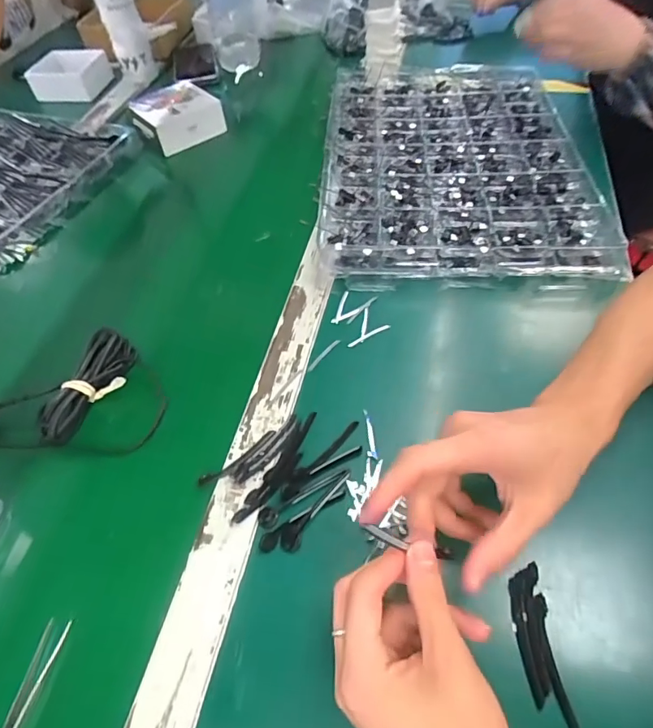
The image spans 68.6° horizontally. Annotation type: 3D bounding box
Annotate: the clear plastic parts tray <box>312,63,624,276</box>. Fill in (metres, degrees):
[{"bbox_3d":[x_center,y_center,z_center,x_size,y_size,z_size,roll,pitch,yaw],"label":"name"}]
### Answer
[{"bbox_3d":[0.156,-0.263,0.615,0.308,0.043,0.441,0,53,5],"label":"clear plastic parts tray"}]

